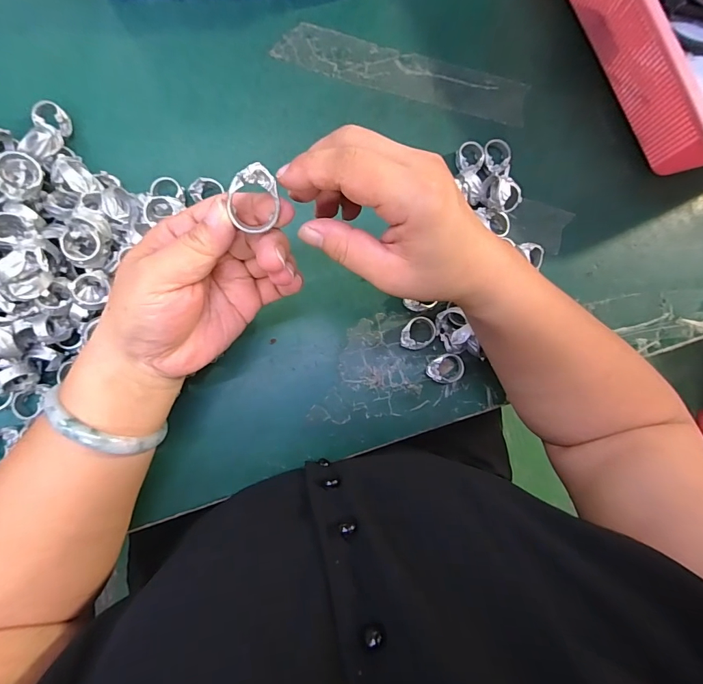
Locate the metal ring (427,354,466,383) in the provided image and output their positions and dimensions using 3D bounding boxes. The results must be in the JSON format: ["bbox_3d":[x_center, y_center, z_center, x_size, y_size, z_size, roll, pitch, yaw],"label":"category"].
[{"bbox_3d":[0.078,0.022,0.327,0.030,0.014,0.025,4,85,-8],"label":"metal ring"}]

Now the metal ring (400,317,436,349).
[{"bbox_3d":[0.055,-0.007,0.327,0.031,0.013,0.025,-13,87,-9],"label":"metal ring"}]

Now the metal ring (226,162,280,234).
[{"bbox_3d":[-0.048,-0.071,0.193,0.022,0.006,0.031,-6,128,-16],"label":"metal ring"}]

